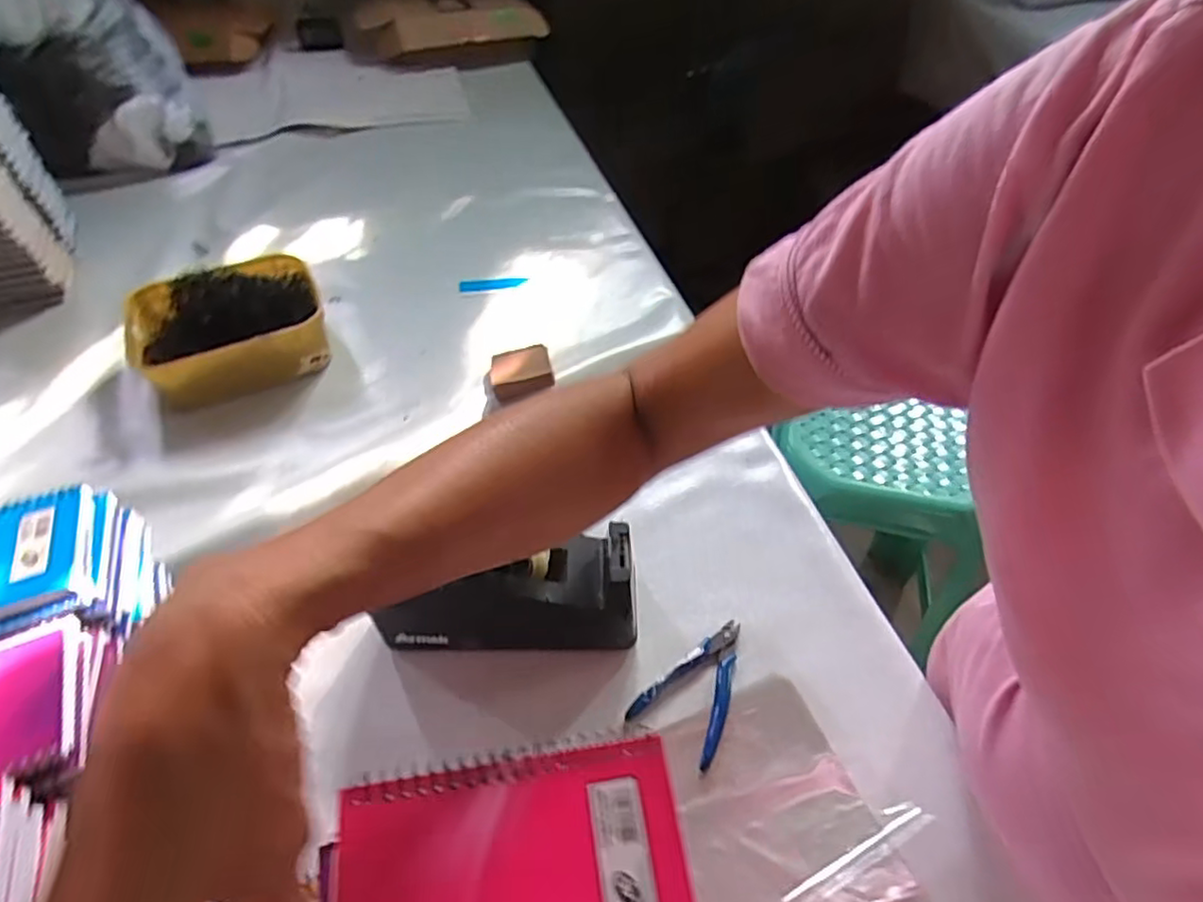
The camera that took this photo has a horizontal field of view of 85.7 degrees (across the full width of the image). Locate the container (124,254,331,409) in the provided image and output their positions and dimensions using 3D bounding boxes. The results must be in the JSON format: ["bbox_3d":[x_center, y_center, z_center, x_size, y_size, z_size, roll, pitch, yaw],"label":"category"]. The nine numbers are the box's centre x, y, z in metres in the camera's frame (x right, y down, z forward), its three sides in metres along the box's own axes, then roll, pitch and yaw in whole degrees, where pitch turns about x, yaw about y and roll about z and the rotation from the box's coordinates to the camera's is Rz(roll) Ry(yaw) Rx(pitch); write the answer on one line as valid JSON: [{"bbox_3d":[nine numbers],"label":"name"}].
[{"bbox_3d":[-0.428,-0.143,0.743,0.200,0.091,0.166,-20,52,-16],"label":"container"}]

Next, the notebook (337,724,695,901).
[{"bbox_3d":[-0.032,0.157,0.243,0.126,0.019,0.080,-8,47,-7],"label":"notebook"}]

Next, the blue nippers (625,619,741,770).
[{"bbox_3d":[0.080,0.178,0.503,0.066,0.010,0.112,28,53,25],"label":"blue nippers"}]

